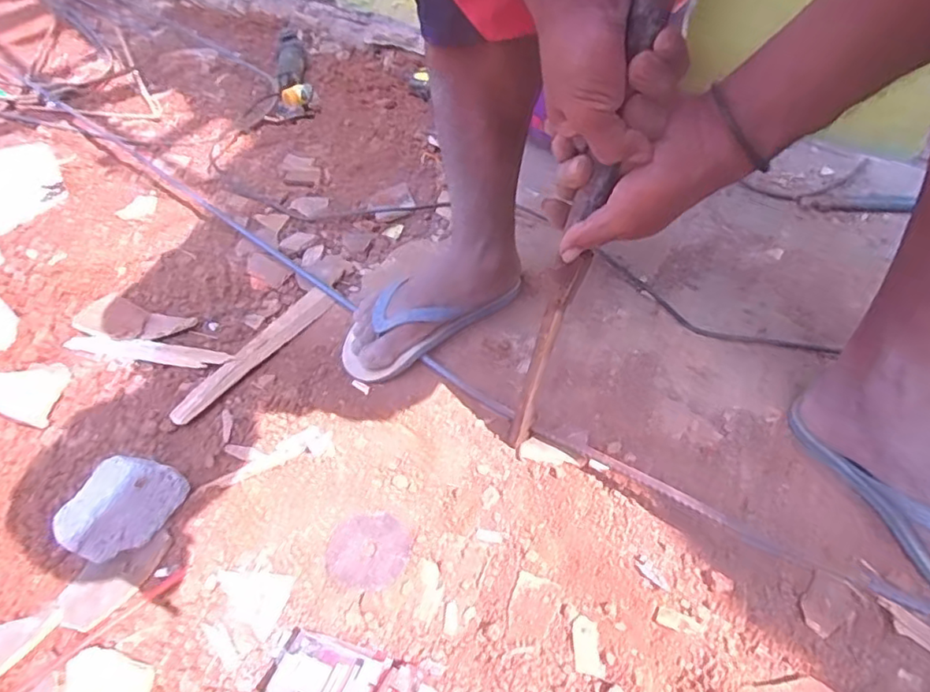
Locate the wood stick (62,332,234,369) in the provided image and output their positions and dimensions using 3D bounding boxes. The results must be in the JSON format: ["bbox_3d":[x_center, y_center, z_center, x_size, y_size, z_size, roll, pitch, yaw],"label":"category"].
[{"bbox_3d":[-0.404,0.006,0.753,0.234,0.012,0.033,8,45,11],"label":"wood stick"}]

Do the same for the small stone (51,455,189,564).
[{"bbox_3d":[-0.315,0.151,0.548,0.046,0.082,0.098,20,49,21],"label":"small stone"}]

